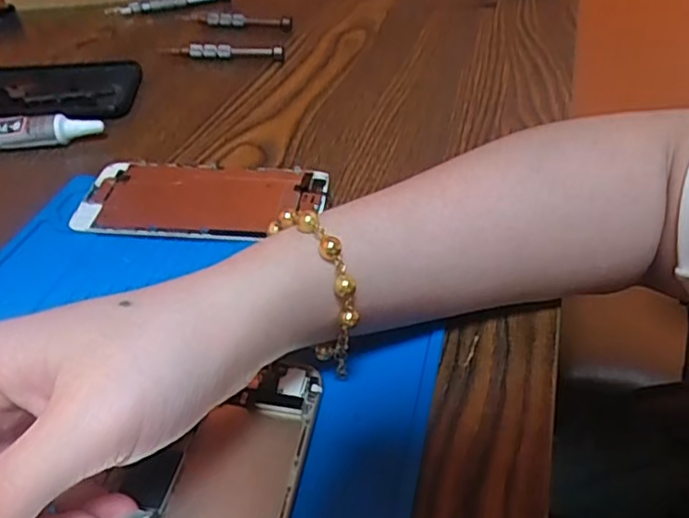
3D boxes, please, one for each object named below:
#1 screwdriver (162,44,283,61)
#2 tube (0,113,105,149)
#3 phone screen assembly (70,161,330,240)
[{"bbox_3d":[-0.097,-0.165,0.491,0.098,0.011,0.009,3,43,4],"label":"screwdriver"},{"bbox_3d":[-0.208,-0.080,0.396,0.104,0.017,0.021,-3,43,-2],"label":"tube"},{"bbox_3d":[-0.079,-0.034,0.349,0.133,0.010,0.065,3,43,4],"label":"phone screen assembly"}]

